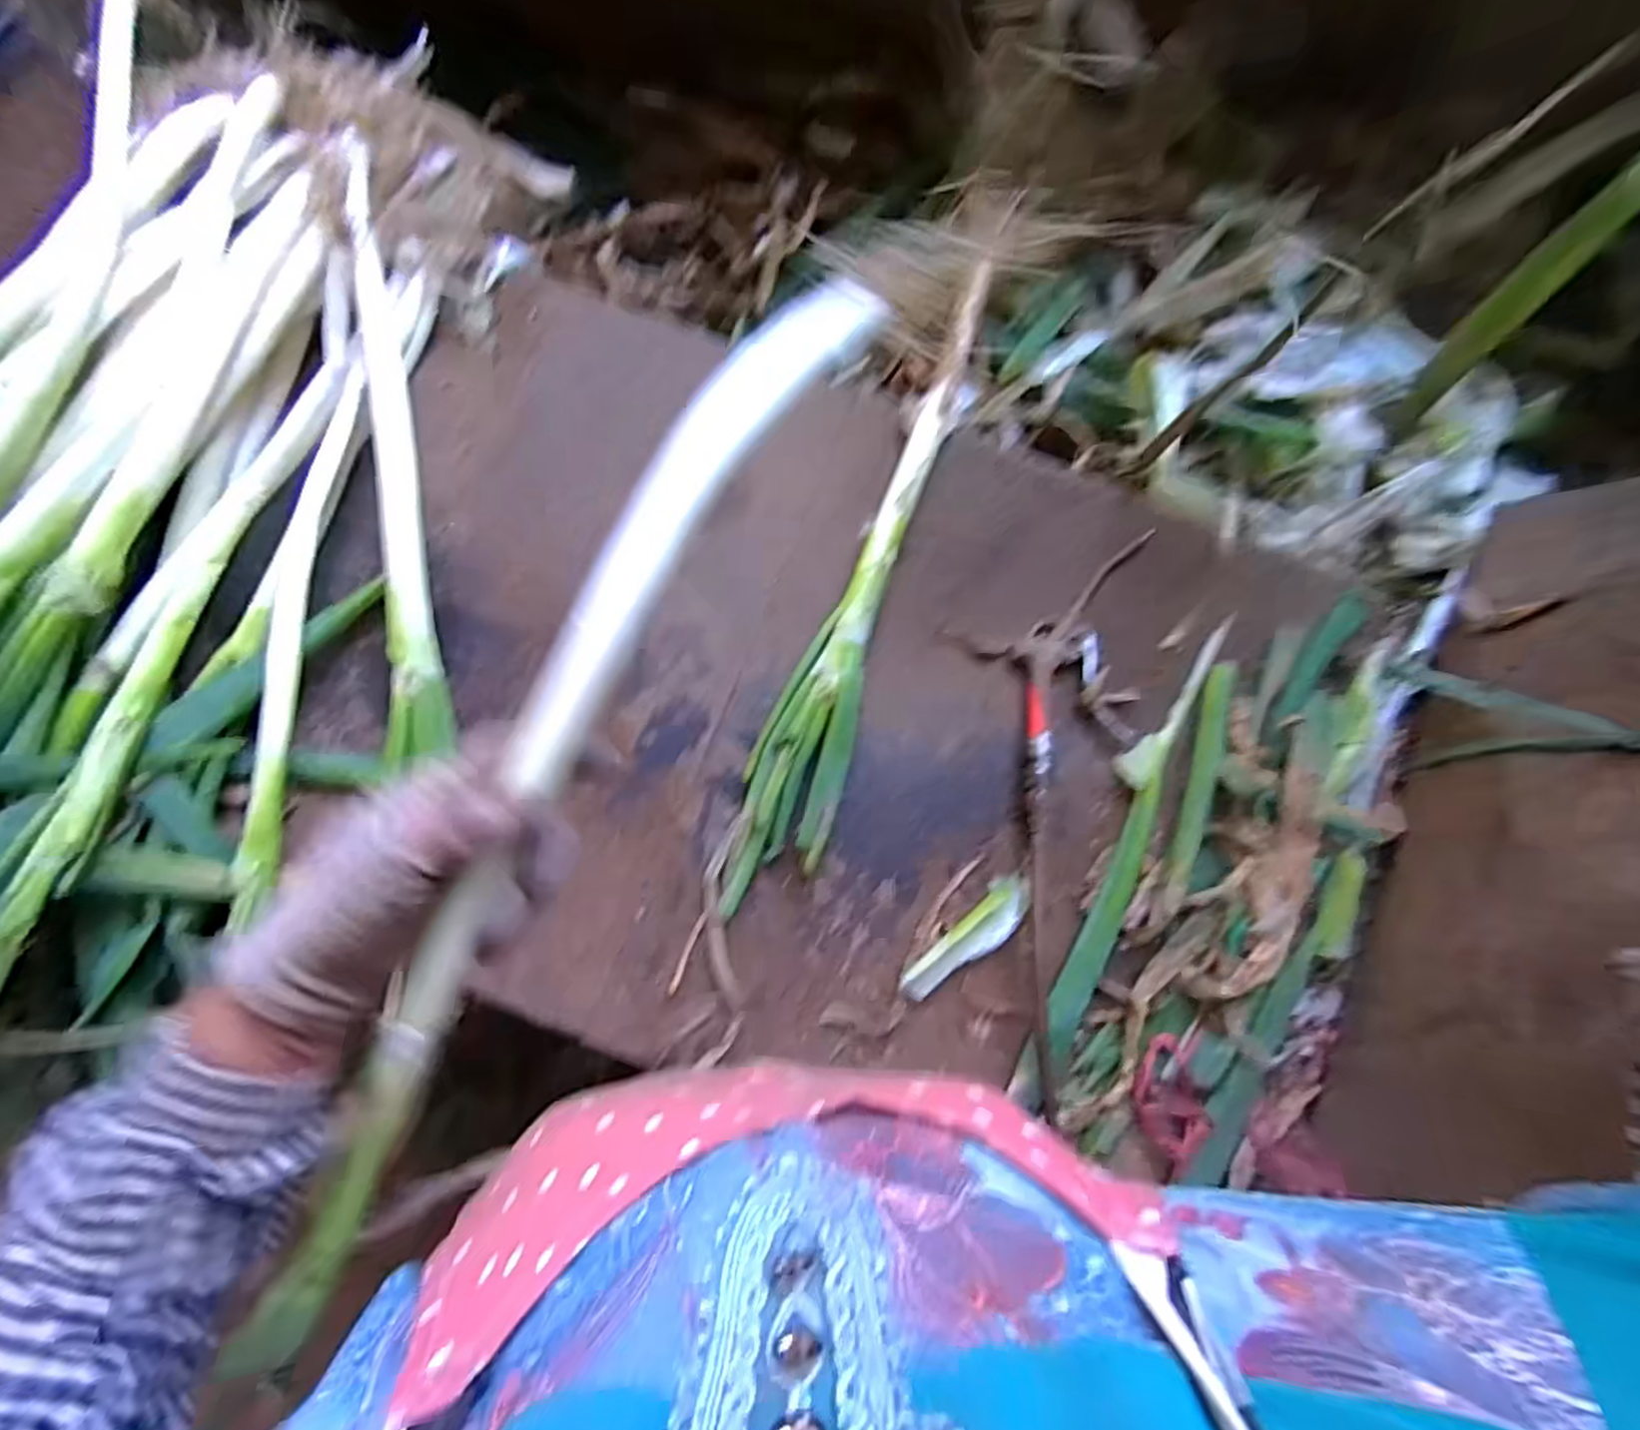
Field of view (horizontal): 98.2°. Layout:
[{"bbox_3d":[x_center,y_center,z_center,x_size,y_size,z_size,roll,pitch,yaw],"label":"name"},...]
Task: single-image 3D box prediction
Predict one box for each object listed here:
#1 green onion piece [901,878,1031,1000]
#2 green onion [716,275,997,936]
[{"bbox_3d":[0.117,0.176,0.551,0.124,0.012,0.036,-43,82,-7],"label":"green onion piece"},{"bbox_3d":[0.031,-0.116,0.586,0.076,0.044,0.552,16,80,3],"label":"green onion"}]

